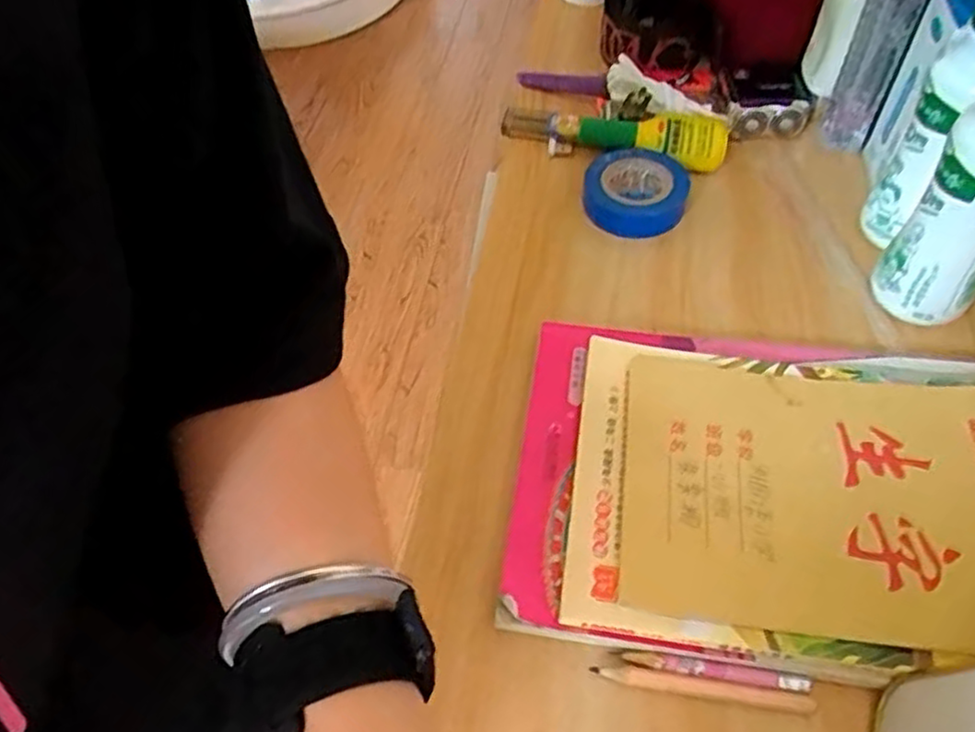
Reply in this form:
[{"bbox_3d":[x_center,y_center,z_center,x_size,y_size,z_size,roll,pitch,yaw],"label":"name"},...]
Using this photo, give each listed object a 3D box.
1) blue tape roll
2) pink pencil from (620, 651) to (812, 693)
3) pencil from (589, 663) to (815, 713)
[{"bbox_3d":[0.096,-0.113,0.474,0.065,0.022,0.063,-2,54,3],"label":"blue tape roll"},{"bbox_3d":[0.096,0.128,0.304,0.075,0.004,0.006,6,55,9],"label":"pink pencil"},{"bbox_3d":[0.089,0.134,0.302,0.088,0.004,0.007,7,55,9],"label":"pencil"}]

